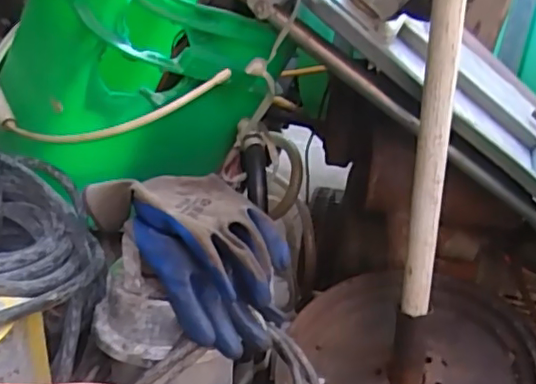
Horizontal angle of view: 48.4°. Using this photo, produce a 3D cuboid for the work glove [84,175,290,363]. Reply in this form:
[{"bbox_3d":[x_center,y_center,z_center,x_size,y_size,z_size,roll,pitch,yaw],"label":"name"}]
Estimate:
[{"bbox_3d":[-0.077,0.059,0.539,0.175,0.124,0.105,6,21,17],"label":"work glove"}]

